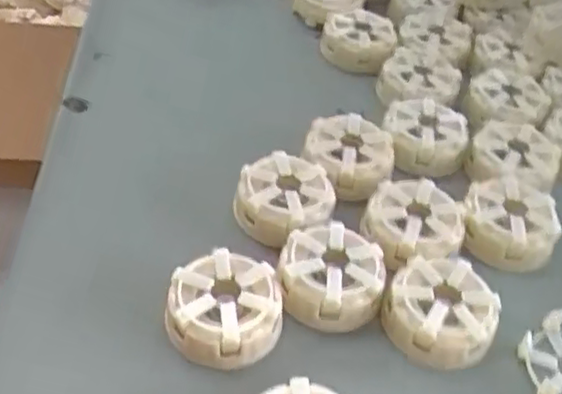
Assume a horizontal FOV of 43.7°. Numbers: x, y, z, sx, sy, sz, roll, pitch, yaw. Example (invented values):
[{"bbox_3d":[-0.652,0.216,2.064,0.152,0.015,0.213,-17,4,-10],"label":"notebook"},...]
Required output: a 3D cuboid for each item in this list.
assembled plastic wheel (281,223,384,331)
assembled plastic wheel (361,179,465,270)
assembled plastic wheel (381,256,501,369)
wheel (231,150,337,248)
[{"bbox_3d":[0.029,0.046,0.410,0.059,0.030,0.056,4,45,-4],"label":"assembled plastic wheel"},{"bbox_3d":[0.083,0.015,0.442,0.055,0.026,0.062,-26,54,-29],"label":"assembled plastic wheel"},{"bbox_3d":[0.091,0.064,0.398,0.060,0.026,0.060,4,45,-4],"label":"assembled plastic wheel"},{"bbox_3d":[0.002,0.001,0.448,0.061,0.026,0.060,21,46,13],"label":"wheel"}]

